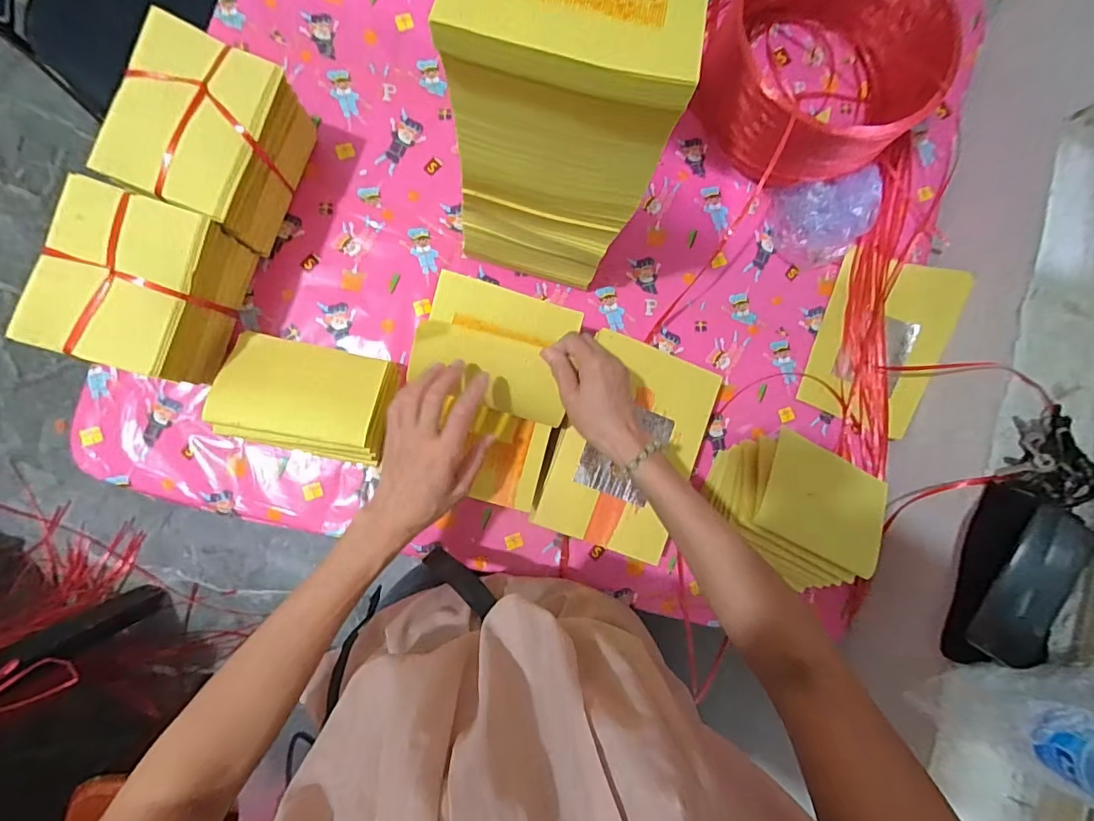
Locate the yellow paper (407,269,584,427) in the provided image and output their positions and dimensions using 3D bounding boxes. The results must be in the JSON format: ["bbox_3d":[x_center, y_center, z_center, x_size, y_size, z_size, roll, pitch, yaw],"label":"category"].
[{"bbox_3d":[-0.048,-0.067,0.505,0.155,0.076,0.128,15,86,-7],"label":"yellow paper"}]

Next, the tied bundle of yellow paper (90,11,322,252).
[{"bbox_3d":[-0.344,-0.274,0.527,0.114,0.150,0.160,20,86,-6],"label":"tied bundle of yellow paper"}]

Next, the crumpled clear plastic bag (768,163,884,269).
[{"bbox_3d":[0.379,-0.257,0.655,0.139,0.072,0.112,-9,89,-8],"label":"crumpled clear plastic bag"}]

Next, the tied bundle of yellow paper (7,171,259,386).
[{"bbox_3d":[-0.403,-0.121,0.508,0.116,0.129,0.157,16,86,-7],"label":"tied bundle of yellow paper"}]

